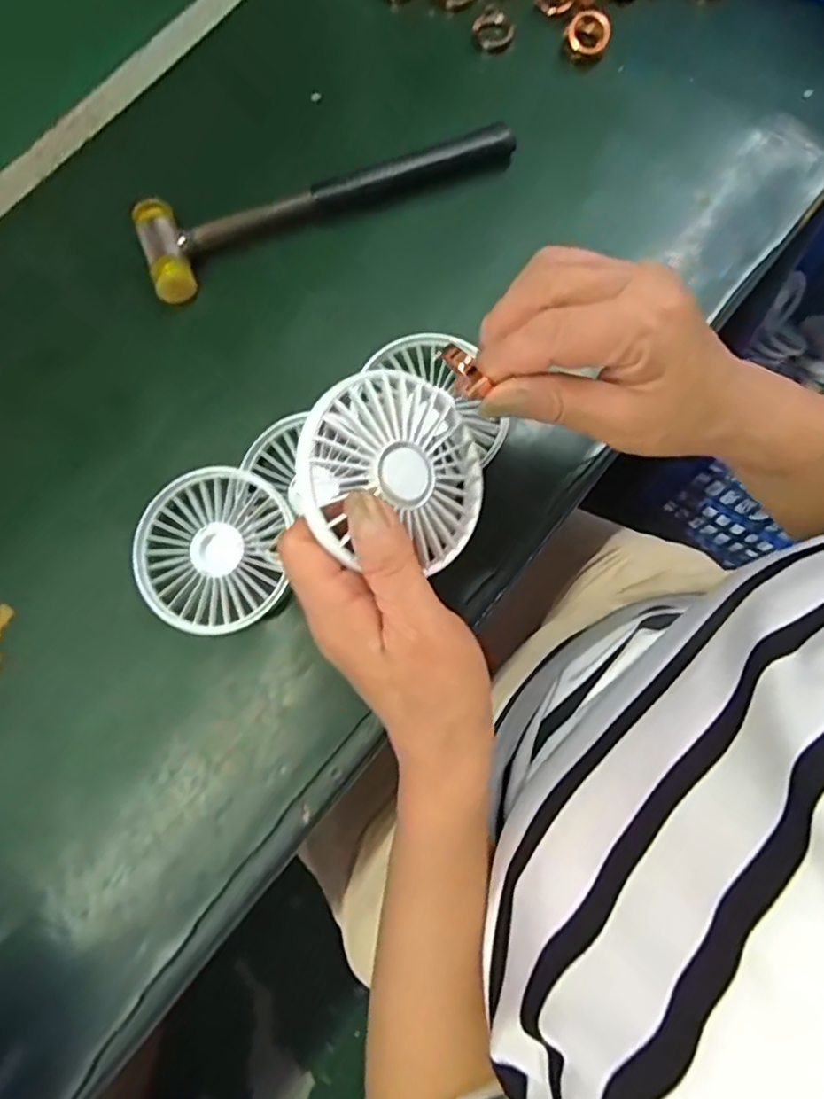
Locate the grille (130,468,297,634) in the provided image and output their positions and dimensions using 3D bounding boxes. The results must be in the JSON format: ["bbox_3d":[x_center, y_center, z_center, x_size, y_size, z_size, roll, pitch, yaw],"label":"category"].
[{"bbox_3d":[-0.111,0.001,0.345,0.081,0.019,0.085,2,77,1],"label":"grille"}]

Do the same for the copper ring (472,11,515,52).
[{"bbox_3d":[0.055,-0.354,0.429,0.026,0.004,0.025,0,78,1],"label":"copper ring"}]

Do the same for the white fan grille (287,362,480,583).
[{"bbox_3d":[-0.006,-0.034,0.268,0.088,0.010,0.078,8,83,-32],"label":"white fan grille"}]

